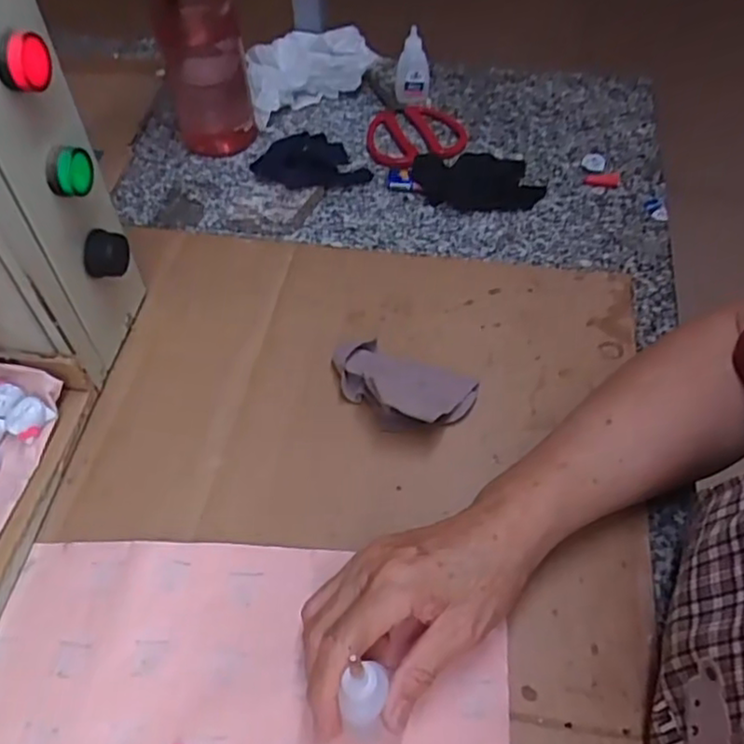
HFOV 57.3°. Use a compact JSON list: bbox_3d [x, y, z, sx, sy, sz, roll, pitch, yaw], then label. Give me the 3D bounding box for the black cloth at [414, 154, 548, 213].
[{"bbox_3d":[0.094,-0.172,0.612,0.112,0.021,0.058,-2,53,1],"label":"black cloth"}]

